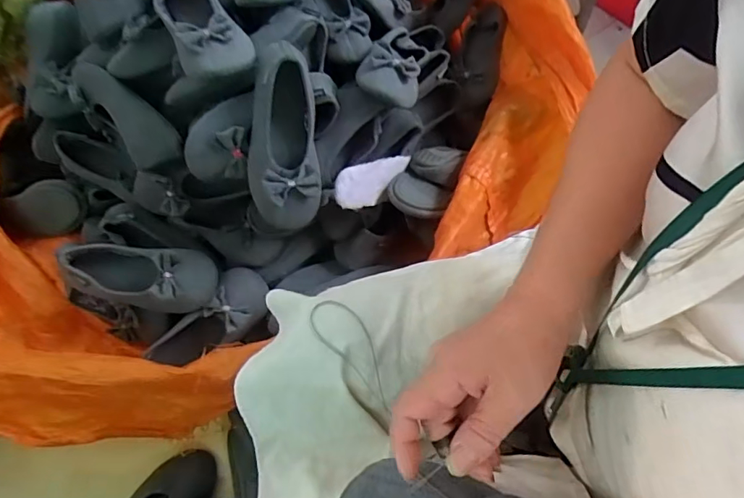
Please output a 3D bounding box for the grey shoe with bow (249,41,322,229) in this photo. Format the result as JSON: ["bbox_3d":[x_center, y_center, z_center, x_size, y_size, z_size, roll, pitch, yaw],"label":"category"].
[{"bbox_3d":[-0.121,-0.153,0.691,0.098,0.068,0.250,-1,93,1],"label":"grey shoe with bow"}]

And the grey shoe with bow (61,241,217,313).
[{"bbox_3d":[-0.357,0.036,0.783,0.240,0.061,0.094,6,62,5],"label":"grey shoe with bow"}]

